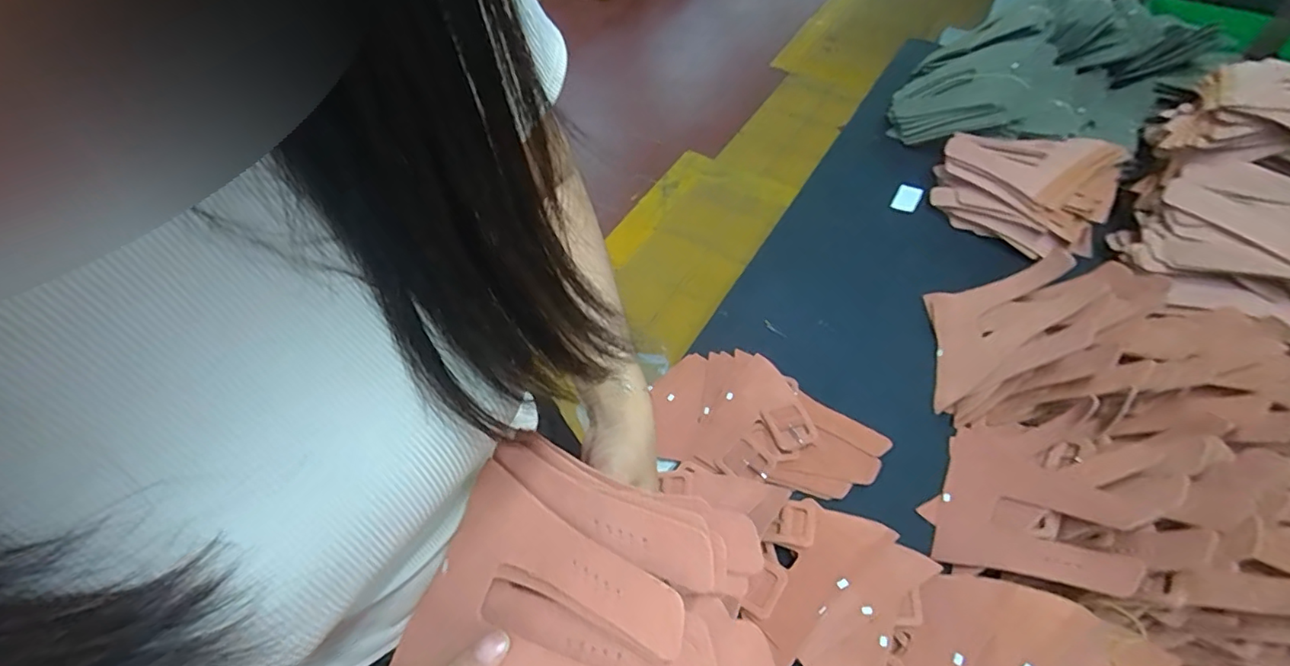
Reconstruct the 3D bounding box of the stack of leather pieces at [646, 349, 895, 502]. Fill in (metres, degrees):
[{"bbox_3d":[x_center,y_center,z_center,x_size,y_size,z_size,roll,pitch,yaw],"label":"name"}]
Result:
[{"bbox_3d":[0.129,0.098,0.620,0.247,0.040,0.159,17,57,16],"label":"stack of leather pieces"}]

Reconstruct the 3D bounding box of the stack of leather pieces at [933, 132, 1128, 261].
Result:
[{"bbox_3d":[0.495,-0.196,0.749,0.209,0.100,0.121,33,62,24],"label":"stack of leather pieces"}]

